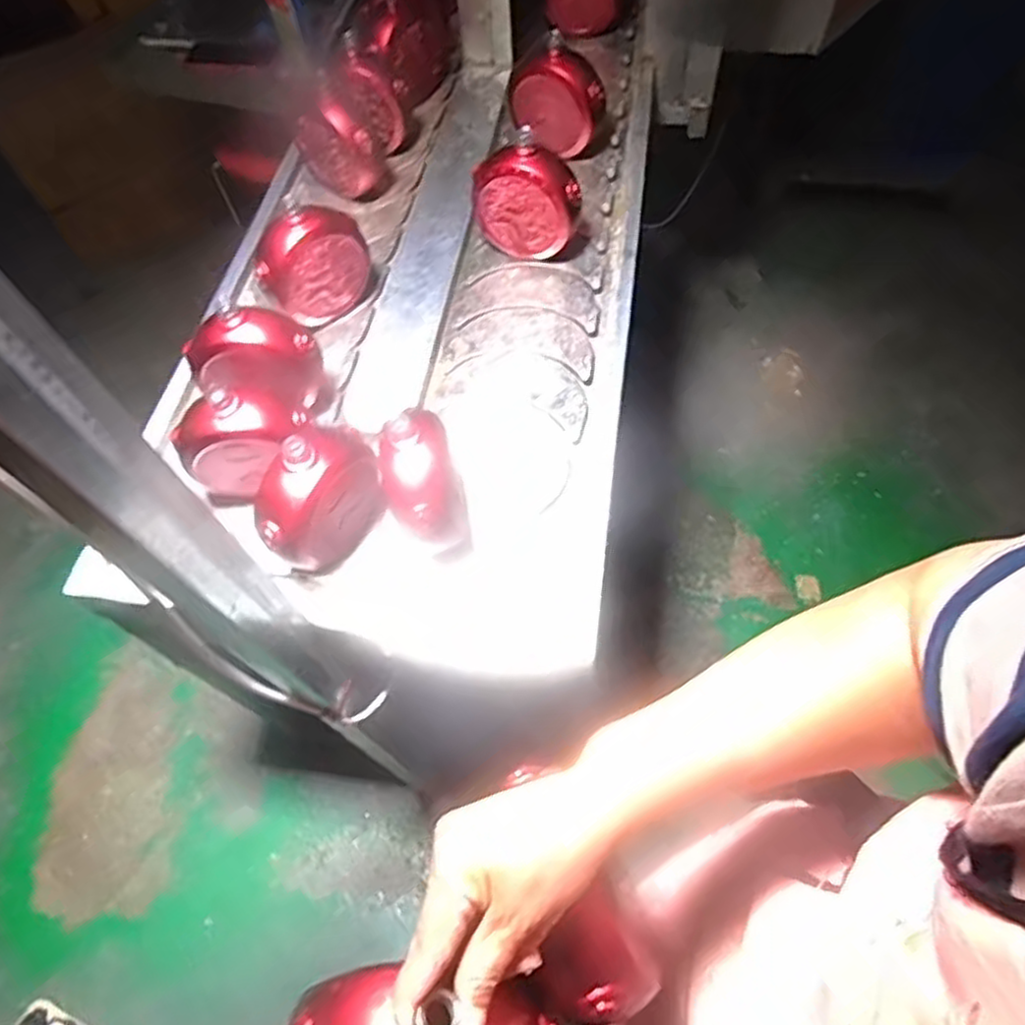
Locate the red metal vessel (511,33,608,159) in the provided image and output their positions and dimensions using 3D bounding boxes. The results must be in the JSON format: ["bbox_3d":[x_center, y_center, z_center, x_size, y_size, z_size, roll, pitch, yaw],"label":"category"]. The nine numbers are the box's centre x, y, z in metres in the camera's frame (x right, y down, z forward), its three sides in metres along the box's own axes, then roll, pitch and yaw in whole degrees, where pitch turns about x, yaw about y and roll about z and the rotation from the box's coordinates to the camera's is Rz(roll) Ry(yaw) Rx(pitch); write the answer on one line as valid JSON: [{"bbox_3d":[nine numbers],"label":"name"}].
[{"bbox_3d":[0.063,-0.572,0.997,0.125,0.112,0.056,25,69,10],"label":"red metal vessel"}]

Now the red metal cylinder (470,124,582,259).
[{"bbox_3d":[0.016,-0.396,0.914,0.135,0.134,0.062,20,68,8],"label":"red metal cylinder"}]

